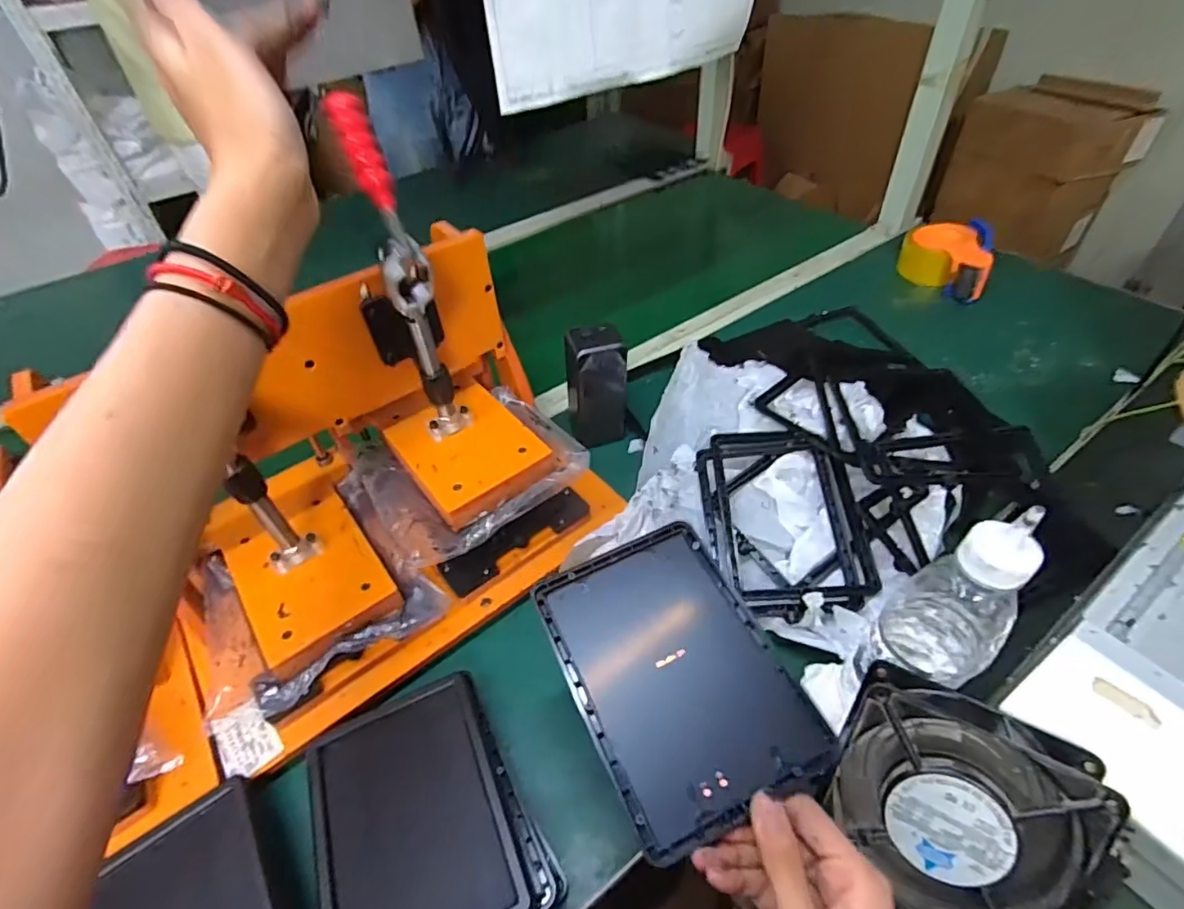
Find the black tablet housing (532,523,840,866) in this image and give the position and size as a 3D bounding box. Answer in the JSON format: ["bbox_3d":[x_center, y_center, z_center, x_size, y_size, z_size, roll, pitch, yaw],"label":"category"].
[{"bbox_3d":[0.048,0.123,0.332,0.113,0.017,0.159,-20,48,-14],"label":"black tablet housing"}]

